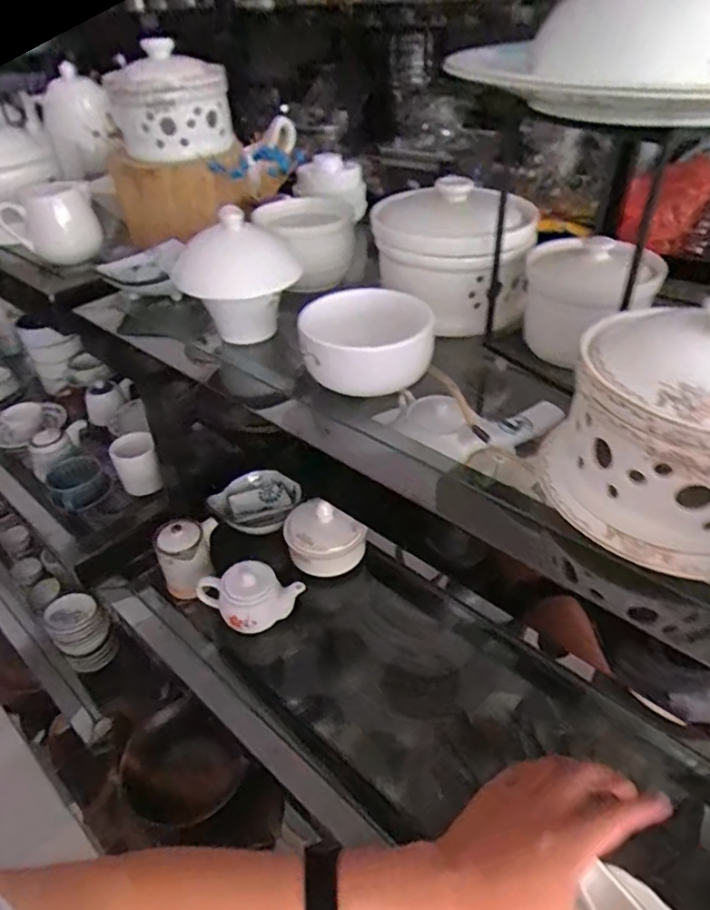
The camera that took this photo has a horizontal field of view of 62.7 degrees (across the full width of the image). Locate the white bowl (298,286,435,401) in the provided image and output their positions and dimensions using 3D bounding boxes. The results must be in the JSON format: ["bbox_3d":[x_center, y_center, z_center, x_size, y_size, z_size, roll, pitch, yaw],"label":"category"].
[{"bbox_3d":[0.010,-0.084,0.443,0.094,0.053,0.094,-2,40,1],"label":"white bowl"}]

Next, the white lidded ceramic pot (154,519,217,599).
[{"bbox_3d":[-0.205,0.127,0.722,0.067,0.090,0.068,-2,40,1],"label":"white lidded ceramic pot"}]

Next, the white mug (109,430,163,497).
[{"bbox_3d":[-0.326,0.011,0.870,0.062,0.077,0.063,-22,43,-21],"label":"white mug"}]

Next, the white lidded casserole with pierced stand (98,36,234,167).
[{"bbox_3d":[-0.196,-0.372,0.616,0.120,0.091,0.105,-14,41,-13],"label":"white lidded casserole with pierced stand"}]

